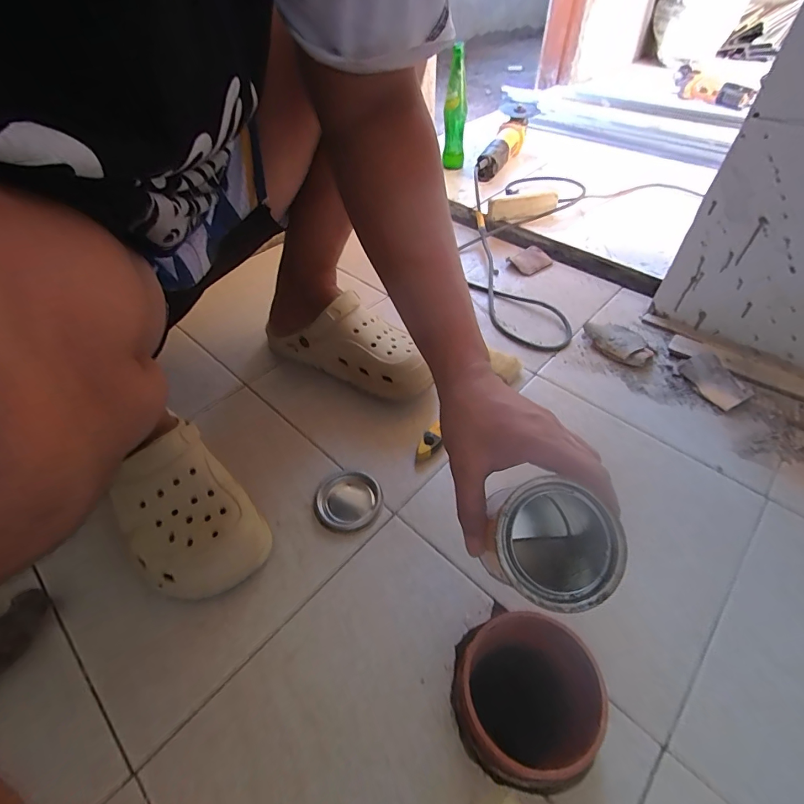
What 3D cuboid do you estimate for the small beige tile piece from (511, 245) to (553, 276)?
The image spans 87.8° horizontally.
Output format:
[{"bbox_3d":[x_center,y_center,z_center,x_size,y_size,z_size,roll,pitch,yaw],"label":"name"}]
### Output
[{"bbox_3d":[0.247,-0.275,0.808,0.078,0.013,0.064,-29,54,-23],"label":"small beige tile piece"}]

